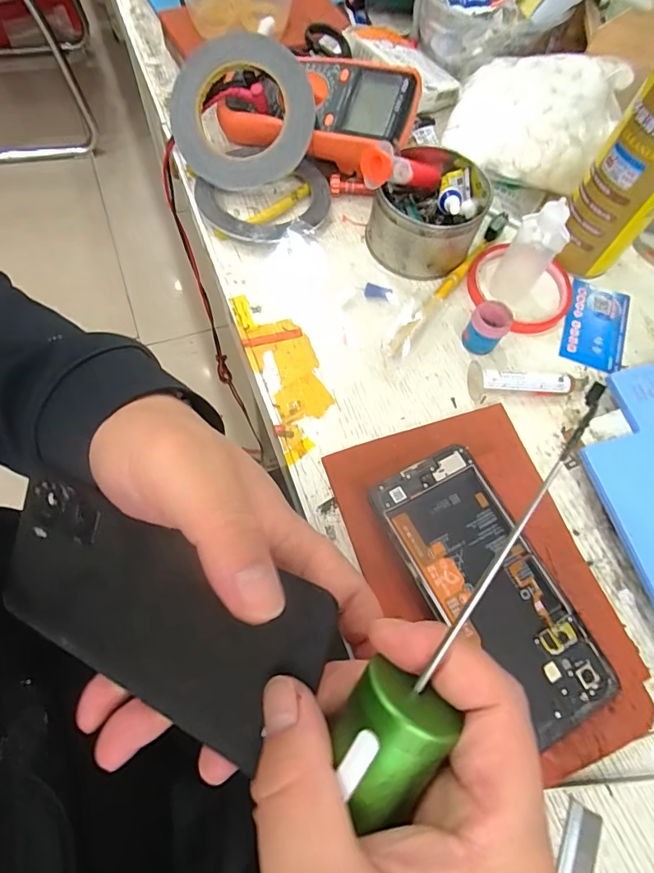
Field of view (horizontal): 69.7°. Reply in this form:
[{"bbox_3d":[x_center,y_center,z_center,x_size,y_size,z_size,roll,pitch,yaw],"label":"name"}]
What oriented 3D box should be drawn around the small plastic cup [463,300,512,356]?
[{"bbox_3d":[0.127,-0.086,0.372,0.028,0.032,0.029,2,66,-4],"label":"small plastic cup"}]

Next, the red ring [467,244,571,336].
[{"bbox_3d":[0.167,-0.128,0.413,0.090,0.009,0.085,2,66,-4],"label":"red ring"}]

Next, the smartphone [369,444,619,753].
[{"bbox_3d":[0.095,0.087,0.277,0.075,0.011,0.162,-26,71,-15],"label":"smartphone"}]

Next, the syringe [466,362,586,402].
[{"bbox_3d":[0.157,-0.046,0.367,0.090,0.018,0.027,-1,67,-6],"label":"syringe"}]

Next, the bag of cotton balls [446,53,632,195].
[{"bbox_3d":[0.194,-0.305,0.444,0.144,0.055,0.124,19,69,6],"label":"bag of cotton balls"}]

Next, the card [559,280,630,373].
[{"bbox_3d":[0.234,-0.097,0.408,0.052,0.004,0.087,21,68,3],"label":"card"}]

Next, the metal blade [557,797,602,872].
[{"bbox_3d":[0.142,0.229,0.262,0.020,0.004,0.040,23,67,5],"label":"metal blade"}]

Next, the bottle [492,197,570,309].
[{"bbox_3d":[0.162,-0.144,0.376,0.035,0.089,0.028,30,67,8],"label":"bottle"}]

